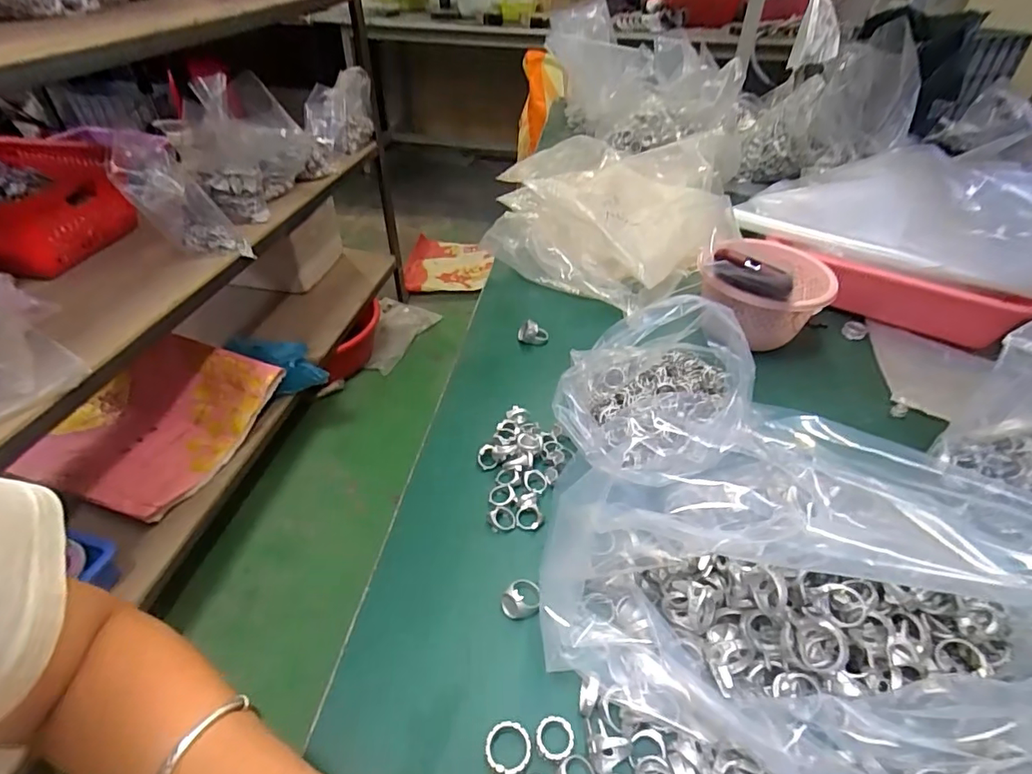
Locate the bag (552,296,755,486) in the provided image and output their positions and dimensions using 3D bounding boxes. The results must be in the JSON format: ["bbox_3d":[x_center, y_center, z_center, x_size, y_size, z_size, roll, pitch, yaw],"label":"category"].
[{"bbox_3d":[0.116,-0.010,0.440,0.139,0.145,0.139,19,45,19],"label":"bag"}]

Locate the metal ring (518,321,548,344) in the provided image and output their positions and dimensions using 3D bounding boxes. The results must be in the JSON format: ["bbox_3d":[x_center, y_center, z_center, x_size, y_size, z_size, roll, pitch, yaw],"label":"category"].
[{"bbox_3d":[0.021,-0.067,0.616,0.034,0.026,0.019,6,42,5],"label":"metal ring"}]

